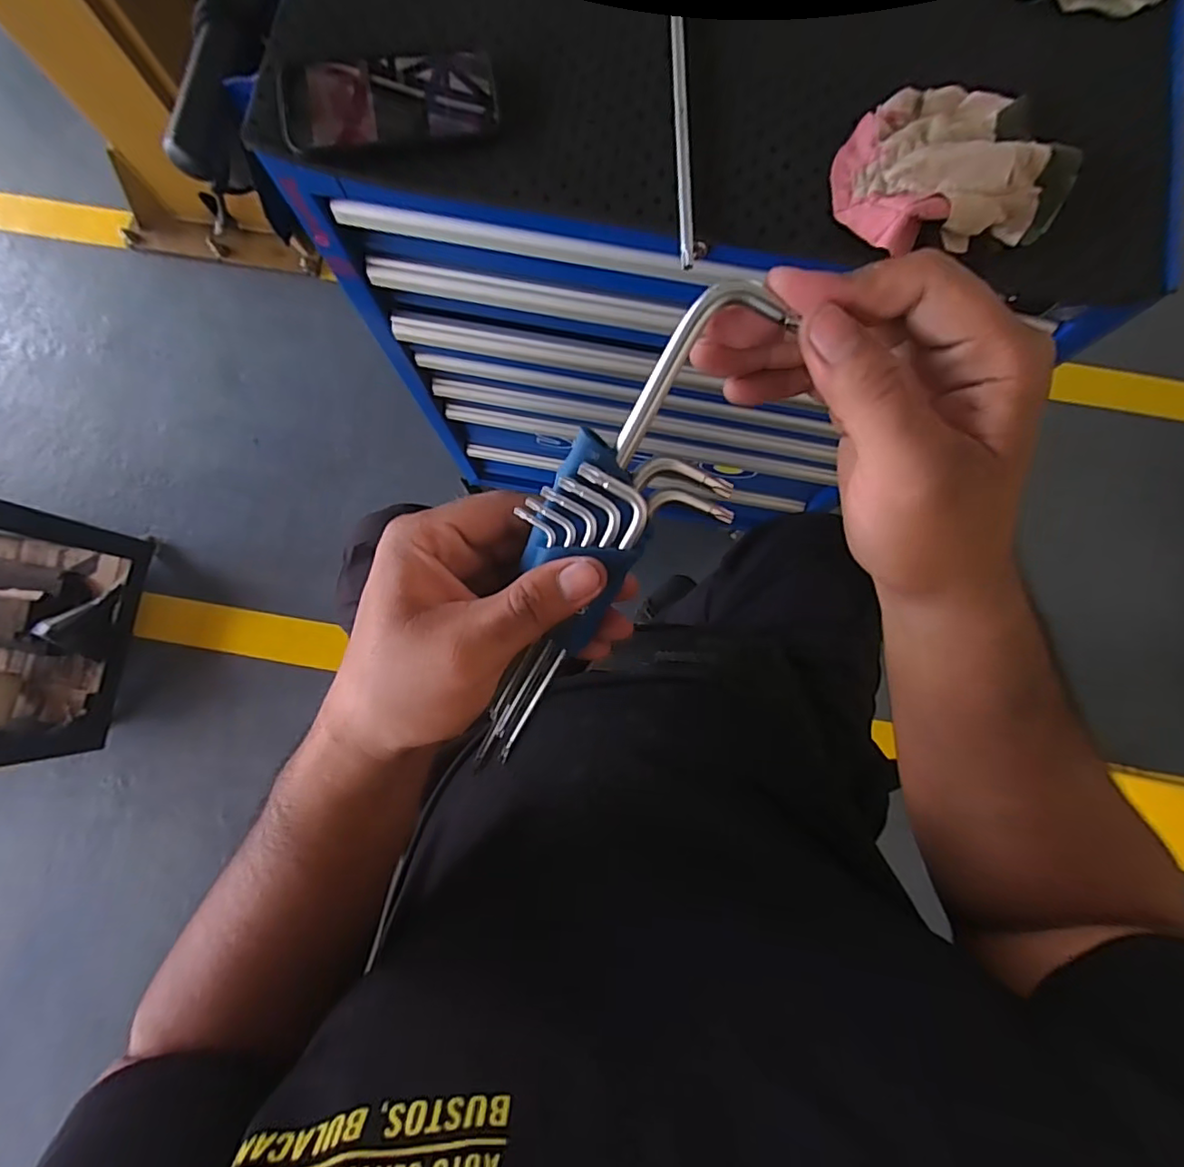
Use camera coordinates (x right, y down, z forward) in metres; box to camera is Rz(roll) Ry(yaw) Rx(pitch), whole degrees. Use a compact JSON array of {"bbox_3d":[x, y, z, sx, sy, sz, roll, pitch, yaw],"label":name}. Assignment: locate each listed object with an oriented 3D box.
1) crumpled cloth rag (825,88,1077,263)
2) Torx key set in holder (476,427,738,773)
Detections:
[{"bbox_3d":[0.251,-0.297,0.404,0.147,0.046,0.126,-8,83,0],"label":"crumpled cloth rag"},{"bbox_3d":[-0.007,0.017,0.245,0.067,0.023,0.153,25,112,4],"label":"Torx key set in holder"}]

